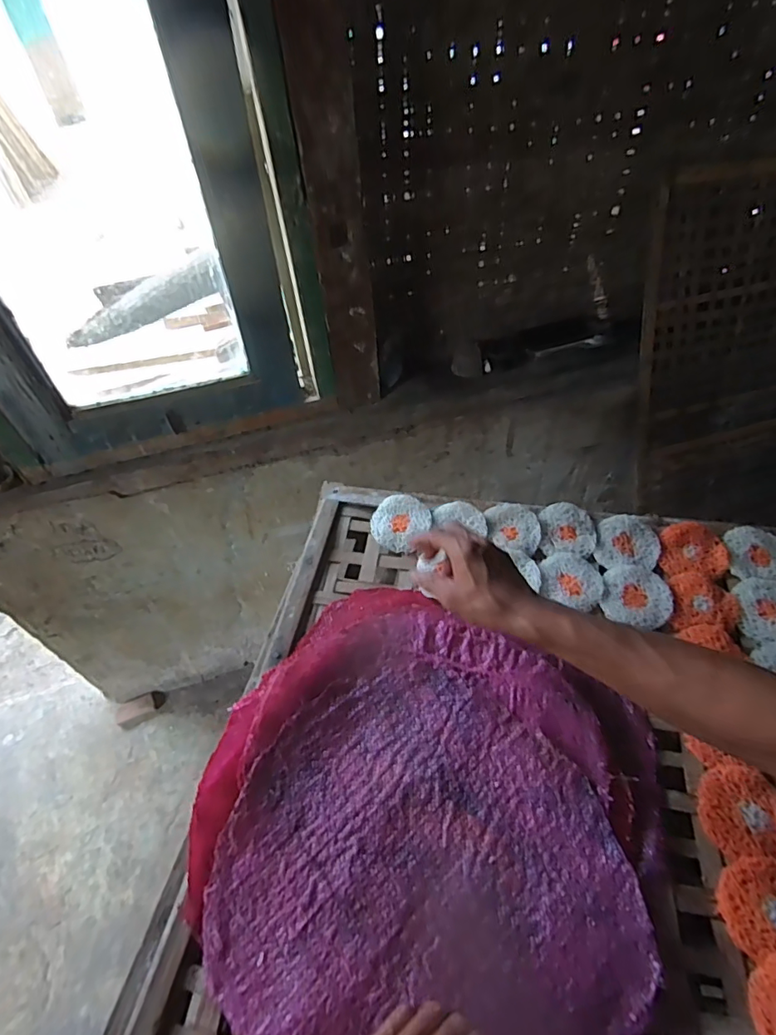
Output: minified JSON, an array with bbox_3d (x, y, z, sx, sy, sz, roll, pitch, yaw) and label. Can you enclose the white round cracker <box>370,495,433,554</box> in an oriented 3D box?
[{"bbox_3d":[0.014,0.006,0.674,0.075,0.009,0.076,-4,65,9],"label":"white round cracker"}]

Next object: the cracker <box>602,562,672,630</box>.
[{"bbox_3d":[0.289,0.089,0.594,0.072,0.008,0.076,-4,56,6],"label":"cracker"}]

